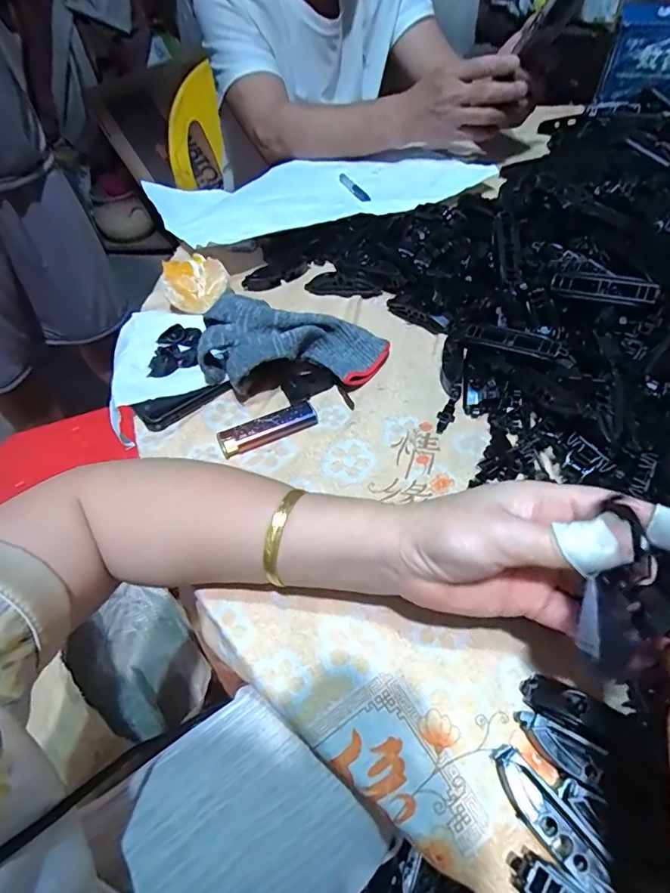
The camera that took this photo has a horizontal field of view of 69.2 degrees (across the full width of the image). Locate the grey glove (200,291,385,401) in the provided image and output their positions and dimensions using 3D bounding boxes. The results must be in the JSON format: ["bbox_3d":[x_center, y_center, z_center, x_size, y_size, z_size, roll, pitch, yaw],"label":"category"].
[{"bbox_3d":[-0.033,-0.086,0.423,0.157,0.059,0.080,4,48,-12],"label":"grey glove"}]

